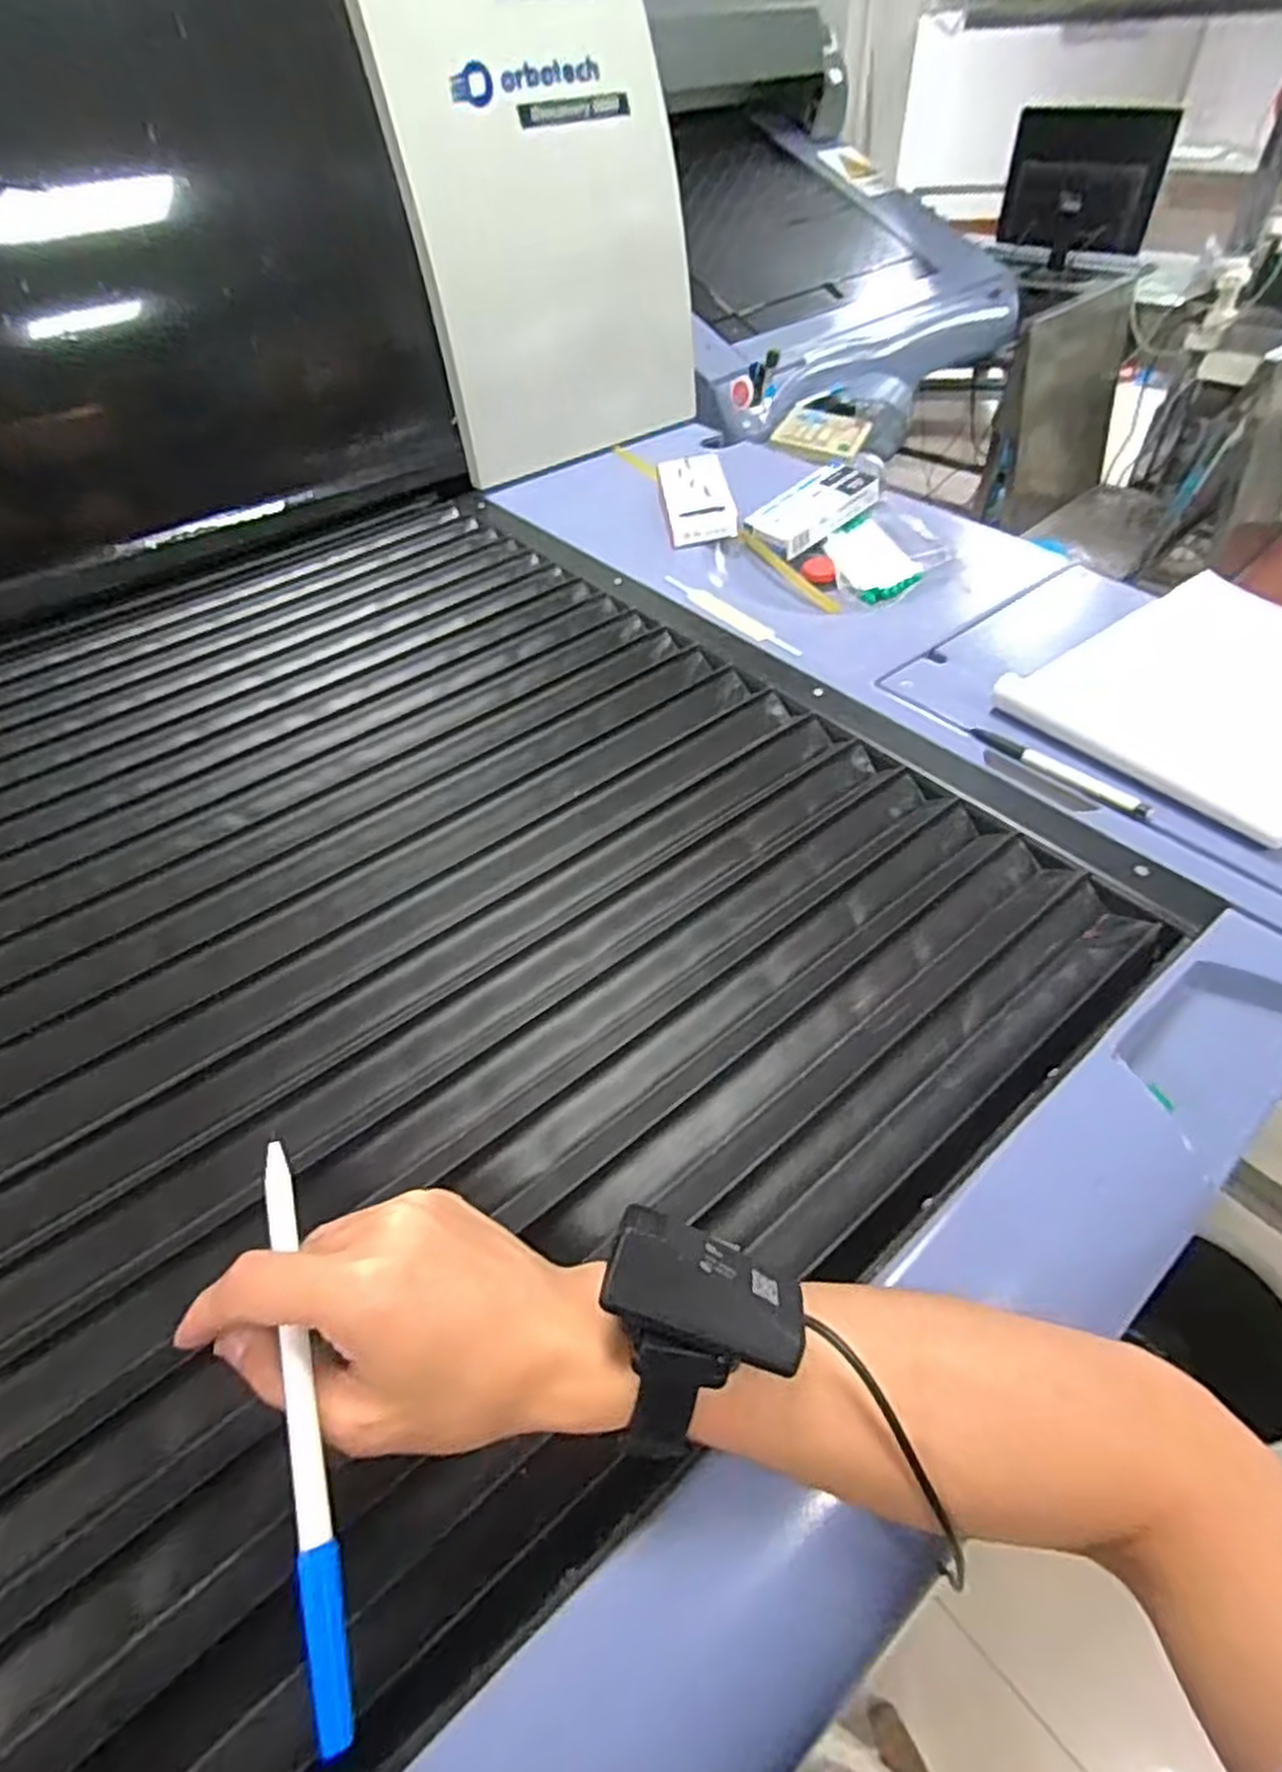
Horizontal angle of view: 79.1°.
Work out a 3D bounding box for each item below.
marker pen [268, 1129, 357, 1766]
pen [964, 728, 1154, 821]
[{"bbox_3d":[-0.111,0.169,0.255,0.011,0.007,0.169,-15,62,-11],"label":"marker pen"},{"bbox_3d":[0.303,-0.085,0.567,0.015,0.011,0.137,-30,53,-23],"label":"pen"}]

